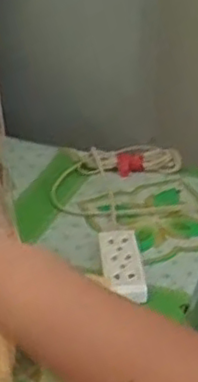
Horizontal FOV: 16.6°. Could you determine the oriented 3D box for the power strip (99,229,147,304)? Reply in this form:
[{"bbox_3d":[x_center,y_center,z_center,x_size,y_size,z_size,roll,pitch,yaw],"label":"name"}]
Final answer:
[{"bbox_3d":[0.025,0.077,0.733,0.040,0.018,0.106,-2,34,-5],"label":"power strip"}]

